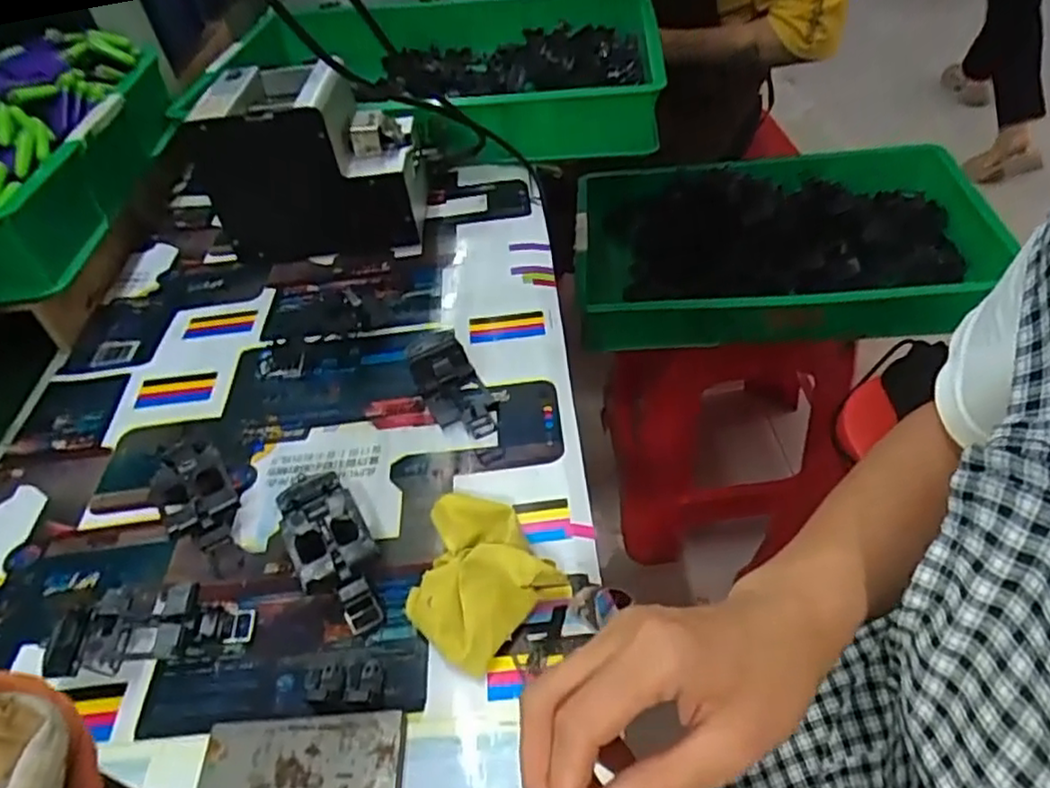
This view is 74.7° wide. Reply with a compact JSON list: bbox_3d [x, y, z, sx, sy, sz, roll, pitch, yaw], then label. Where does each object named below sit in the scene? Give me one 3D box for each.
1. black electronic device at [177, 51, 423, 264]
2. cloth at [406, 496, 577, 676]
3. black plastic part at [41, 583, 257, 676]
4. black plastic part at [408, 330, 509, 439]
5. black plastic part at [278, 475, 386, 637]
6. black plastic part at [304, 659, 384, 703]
[{"bbox_3d":[-0.194,-0.215,0.658,0.178,0.152,0.121,0,44,6],"label":"black electronic device"},{"bbox_3d":[-0.033,0.097,0.394,0.080,0.044,0.097,-35,51,-26],"label":"cloth"},{"bbox_3d":[-0.211,0.134,0.388,0.106,0.033,0.044,-8,44,-2],"label":"black plastic part"},{"bbox_3d":[-0.055,-0.014,0.526,0.053,0.024,0.135,-25,47,-18],"label":"black plastic part"},{"bbox_3d":[-0.117,0.093,0.418,0.046,0.031,0.107,-24,47,-18],"label":"black plastic part"},{"bbox_3d":[-0.097,0.155,0.368,0.043,0.009,0.025,-6,44,0],"label":"black plastic part"}]

